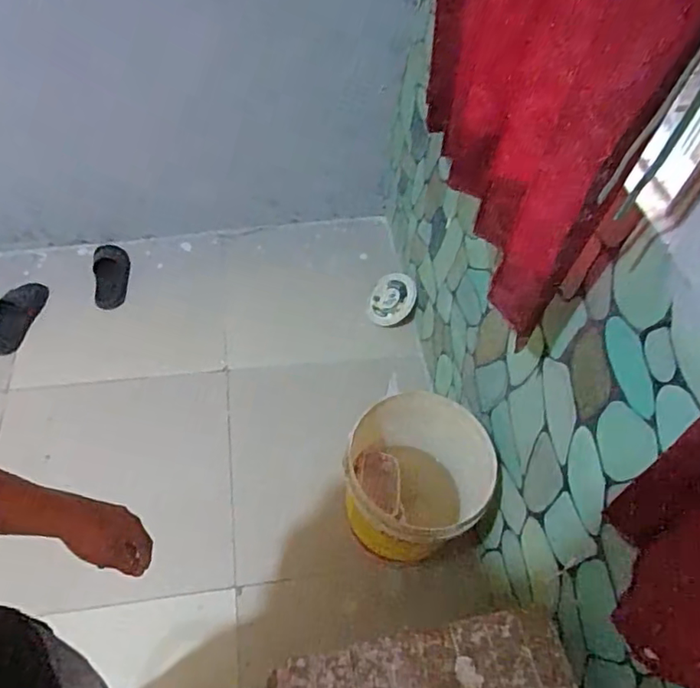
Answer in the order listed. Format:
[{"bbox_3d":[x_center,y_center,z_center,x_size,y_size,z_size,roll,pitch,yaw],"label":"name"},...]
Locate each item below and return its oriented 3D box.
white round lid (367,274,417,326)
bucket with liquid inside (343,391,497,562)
[{"bbox_3d":[0.134,-0.140,1.799,0.171,0.018,0.164,-8,77,36],"label":"white round lid"},{"bbox_3d":[0.144,0.338,1.330,0.328,0.379,0.337,3,54,-4],"label":"bucket with liquid inside"}]

